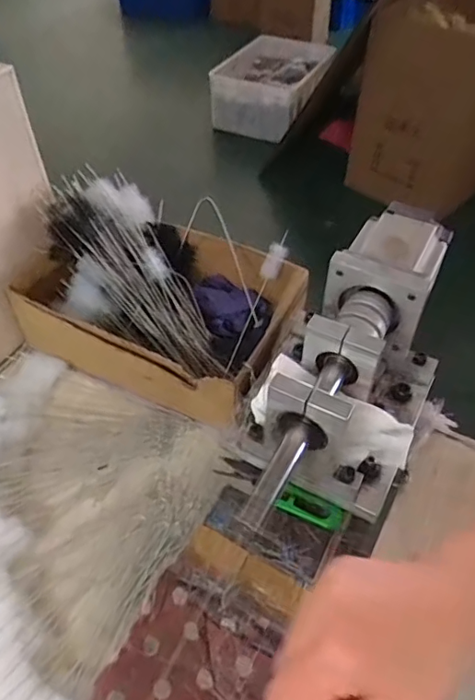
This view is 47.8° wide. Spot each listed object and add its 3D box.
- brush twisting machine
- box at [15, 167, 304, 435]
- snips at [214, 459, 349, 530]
[{"bbox_3d":[0.102,0.025,0.463,0.120,0.140,0.318,25,52,20],"label":"brush twisting machine"},{"bbox_3d":[-0.084,-0.058,0.590,0.282,0.142,0.192,21,51,17],"label":"box"},{"bbox_3d":[0.035,0.121,0.464,0.118,0.016,0.024,23,51,19],"label":"snips"}]

